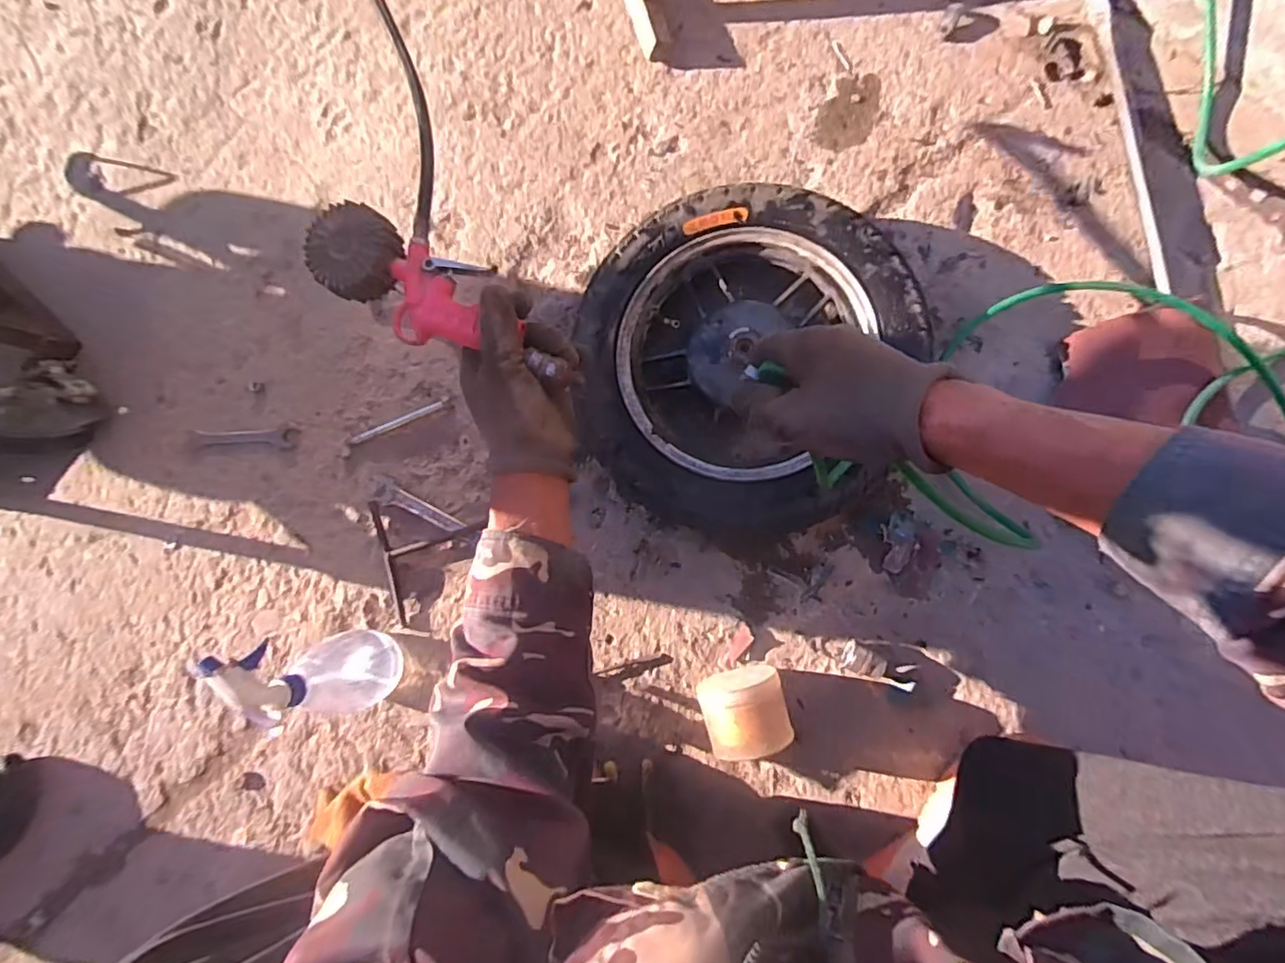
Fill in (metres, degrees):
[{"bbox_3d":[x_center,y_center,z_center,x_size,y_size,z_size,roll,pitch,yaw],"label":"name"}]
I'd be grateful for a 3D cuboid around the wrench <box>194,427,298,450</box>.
[{"bbox_3d":[-0.511,-0.056,0.726,0.140,0.008,0.027,0,86,8],"label":"wrench"}]

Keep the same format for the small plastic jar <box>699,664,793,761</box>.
[{"bbox_3d":[0.103,0.228,0.569,0.081,0.083,0.072,-16,82,7],"label":"small plastic jar"}]

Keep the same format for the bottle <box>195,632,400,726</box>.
[{"bbox_3d":[-0.334,0.202,0.577,0.081,0.185,0.095,-21,83,6],"label":"bottle"}]

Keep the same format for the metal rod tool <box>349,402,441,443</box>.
[{"bbox_3d":[-0.306,-0.073,0.701,0.128,0.007,0.011,-21,83,6],"label":"metal rod tool"}]

